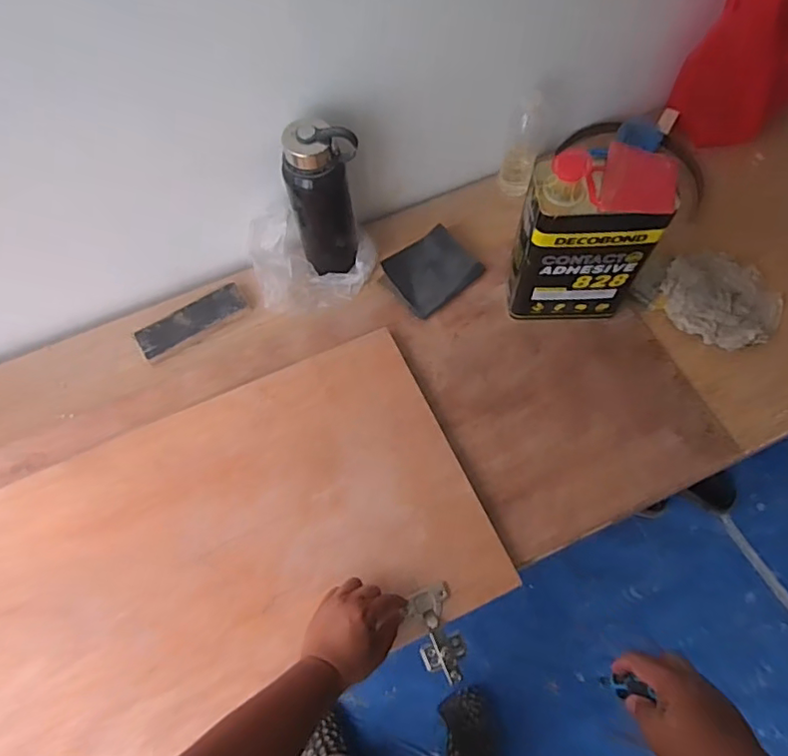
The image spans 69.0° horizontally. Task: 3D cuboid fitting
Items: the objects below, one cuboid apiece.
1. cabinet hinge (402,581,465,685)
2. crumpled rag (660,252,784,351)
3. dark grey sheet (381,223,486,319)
[{"bbox_3d":[0.055,0.309,0.691,0.052,0.020,0.107,-14,71,-4],"label":"cabinet hinge"},{"bbox_3d":[0.507,-0.122,0.893,0.177,0.041,0.166,30,71,15],"label":"crumpled rag"},{"bbox_3d":[0.060,-0.169,0.916,0.131,0.034,0.106,-37,65,-15],"label":"dark grey sheet"}]

